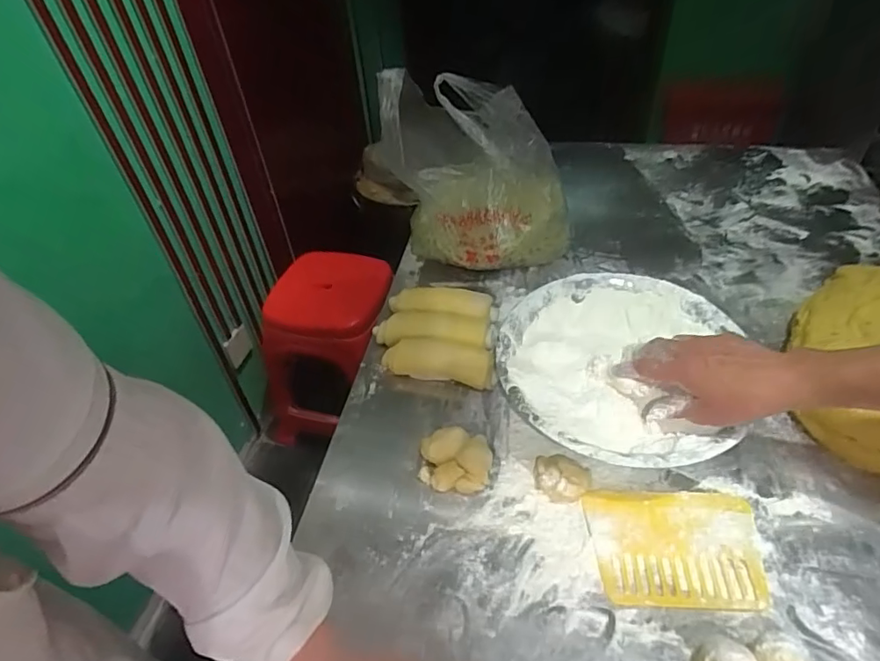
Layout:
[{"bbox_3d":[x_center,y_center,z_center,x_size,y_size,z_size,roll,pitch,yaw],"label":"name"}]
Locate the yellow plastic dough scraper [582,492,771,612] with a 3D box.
[{"bbox_3d":[0.234,0.215,0.529,0.162,0.006,0.112,0,45,4],"label":"yellow plastic dough scraper"}]

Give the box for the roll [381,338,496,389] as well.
[{"bbox_3d":[-0.001,0.039,0.707,0.153,0.028,0.049,9,47,14],"label":"roll"}]

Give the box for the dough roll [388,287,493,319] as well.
[{"bbox_3d":[-0.002,-0.034,0.769,0.147,0.045,0.041,2,46,7],"label":"dough roll"}]

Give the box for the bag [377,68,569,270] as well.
[{"bbox_3d":[0.053,-0.242,0.811,0.265,0.240,0.204,-1,45,4],"label":"bag"}]

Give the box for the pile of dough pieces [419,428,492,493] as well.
[{"bbox_3d":[0.017,0.145,0.599,0.078,0.032,0.062,8,47,12],"label":"pile of dough pieces"}]

